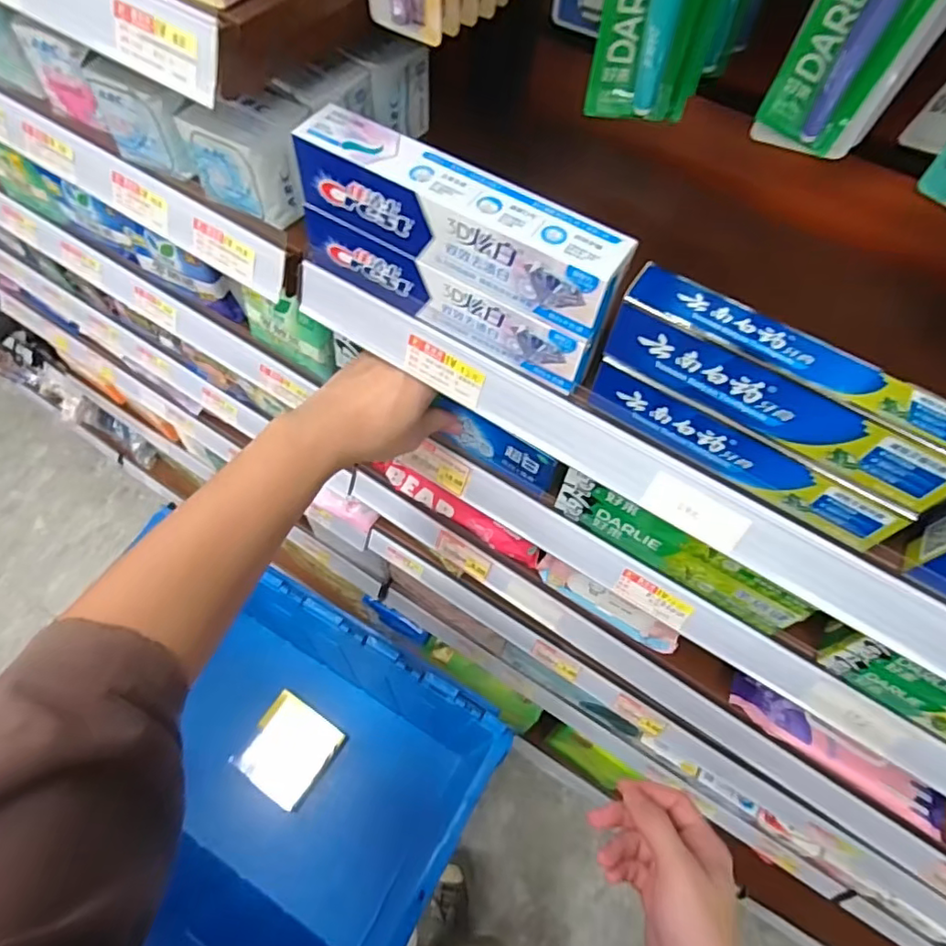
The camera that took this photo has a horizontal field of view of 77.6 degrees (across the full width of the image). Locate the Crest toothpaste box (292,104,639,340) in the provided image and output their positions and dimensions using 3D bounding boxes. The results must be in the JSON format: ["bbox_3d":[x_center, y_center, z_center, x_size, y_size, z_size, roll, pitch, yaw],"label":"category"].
[{"bbox_3d":[-0.008,-0.151,0.354,0.210,0.047,0.040,29,64,12],"label":"Crest toothpaste box"}]

